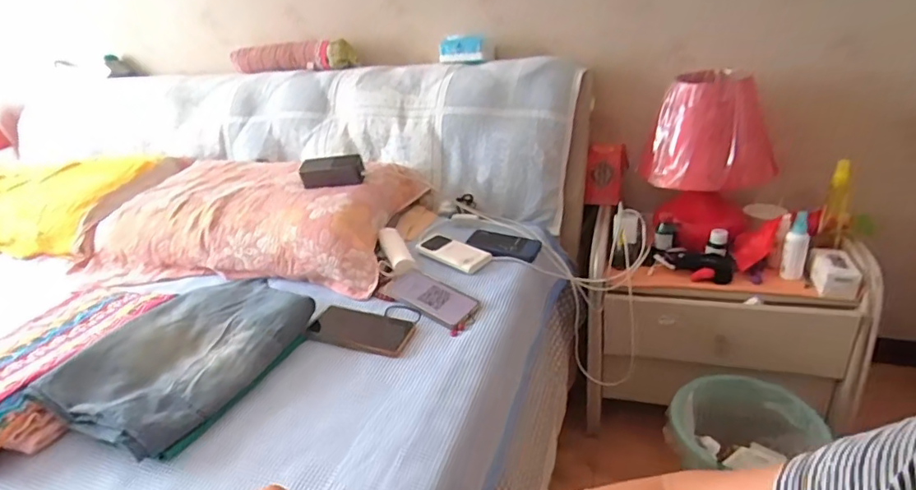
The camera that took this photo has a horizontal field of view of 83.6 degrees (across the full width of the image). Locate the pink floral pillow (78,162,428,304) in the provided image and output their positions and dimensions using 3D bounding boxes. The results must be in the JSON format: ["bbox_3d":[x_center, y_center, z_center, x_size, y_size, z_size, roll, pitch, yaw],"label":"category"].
[{"bbox_3d":[-0.447,-0.066,1.125,0.691,0.128,0.392,4,29,19],"label":"pink floral pillow"}]

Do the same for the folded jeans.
[{"bbox_3d":[-0.398,0.159,0.769,0.234,0.070,0.322,7,30,23],"label":"folded jeans"}]

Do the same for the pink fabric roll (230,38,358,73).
[{"bbox_3d":[-0.488,-0.537,1.465,0.445,0.068,0.051,6,30,22],"label":"pink fabric roll"}]

